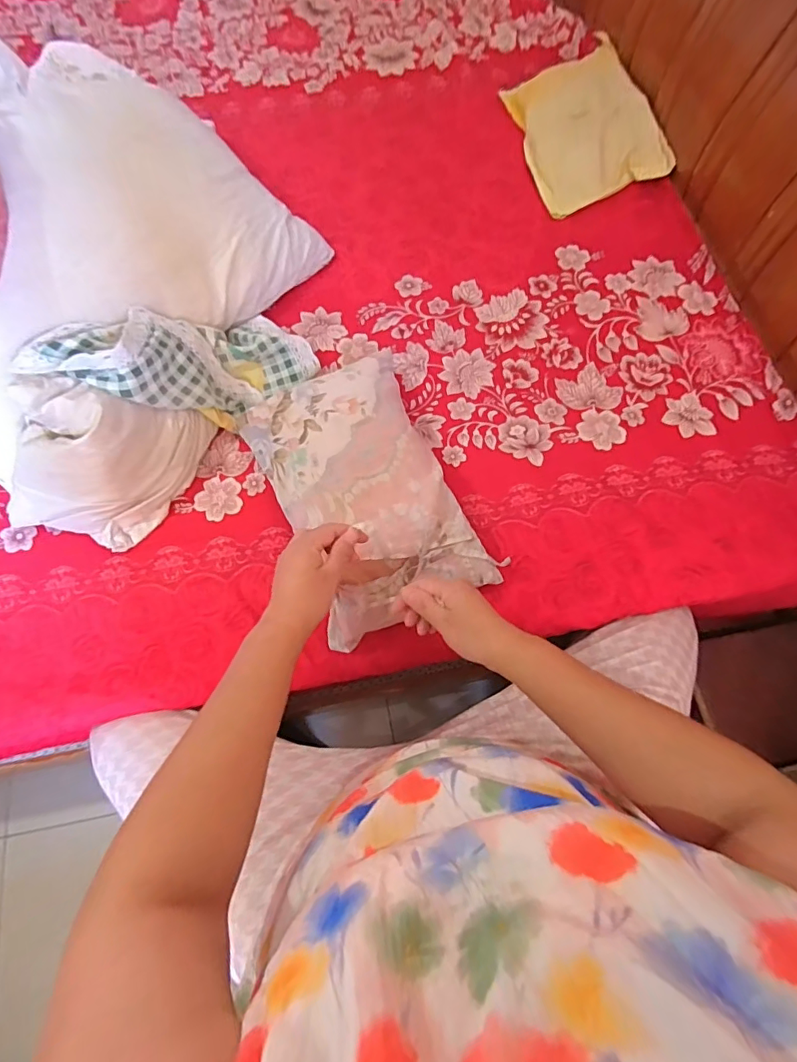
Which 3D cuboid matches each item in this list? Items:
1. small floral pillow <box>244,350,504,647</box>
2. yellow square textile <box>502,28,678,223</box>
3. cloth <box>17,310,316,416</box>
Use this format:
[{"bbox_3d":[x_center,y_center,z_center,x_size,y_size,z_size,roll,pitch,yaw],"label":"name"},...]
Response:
[{"bbox_3d":[-0.048,-0.067,0.664,0.230,0.098,0.373,-24,72,-9],"label":"small floral pillow"},{"bbox_3d":[0.355,-0.796,0.976,0.220,0.084,0.360,-13,70,-5],"label":"yellow square textile"},{"bbox_3d":[-0.310,-0.244,0.723,0.382,0.101,0.167,-16,67,-40],"label":"cloth"}]

